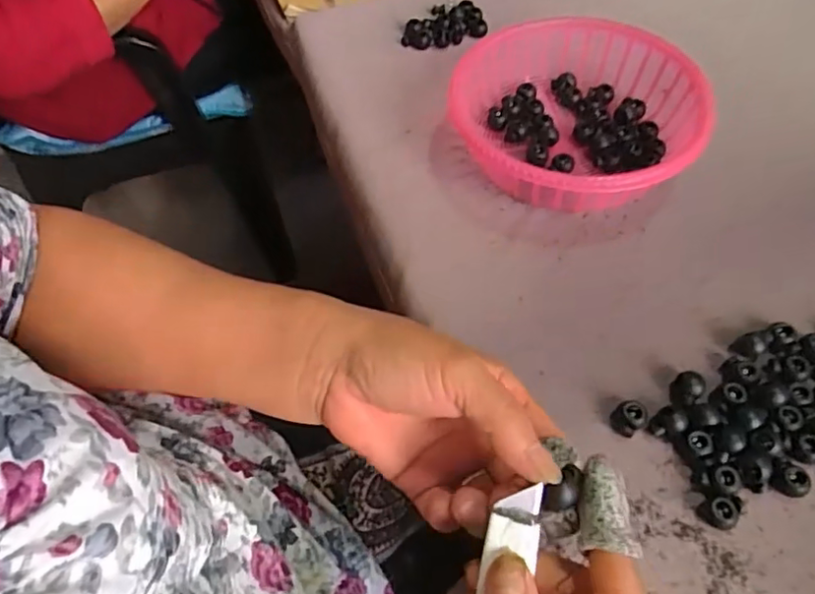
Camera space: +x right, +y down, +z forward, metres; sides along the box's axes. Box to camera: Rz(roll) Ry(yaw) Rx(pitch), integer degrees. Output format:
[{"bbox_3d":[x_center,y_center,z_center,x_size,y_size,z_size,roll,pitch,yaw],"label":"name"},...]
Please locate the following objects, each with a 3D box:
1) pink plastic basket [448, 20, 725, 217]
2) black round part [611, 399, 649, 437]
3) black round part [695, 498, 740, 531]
[{"bbox_3d":[0.118,-0.123,0.408,0.159,0.052,0.160,-9,57,-2],"label":"pink plastic basket"},{"bbox_3d":[0.118,0.065,0.312,0.018,0.012,0.015,-33,61,-16],"label":"black round part"},{"bbox_3d":[0.151,0.105,0.283,0.014,0.010,0.015,-2,57,3],"label":"black round part"}]

